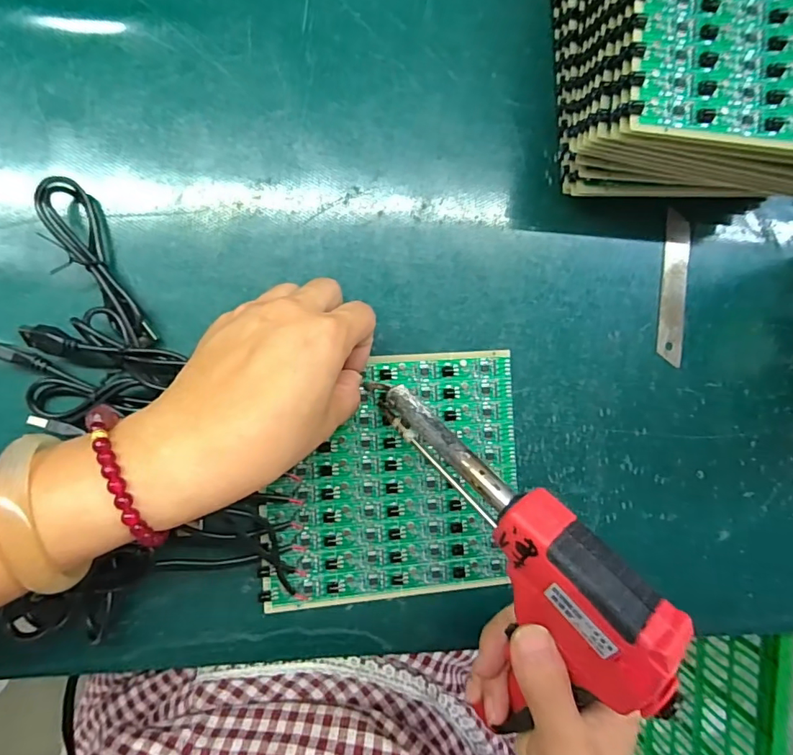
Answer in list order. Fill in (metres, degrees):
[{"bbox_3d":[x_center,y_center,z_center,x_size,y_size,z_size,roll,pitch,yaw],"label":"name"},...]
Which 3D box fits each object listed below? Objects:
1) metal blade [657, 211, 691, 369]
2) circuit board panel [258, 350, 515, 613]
[{"bbox_3d":[0.182,-0.058,0.321,0.018,0.004,0.097,4,90,0],"label":"metal blade"},{"bbox_3d":[-0.001,0.059,0.291,0.149,0.005,0.141,-3,91,-9],"label":"circuit board panel"}]

